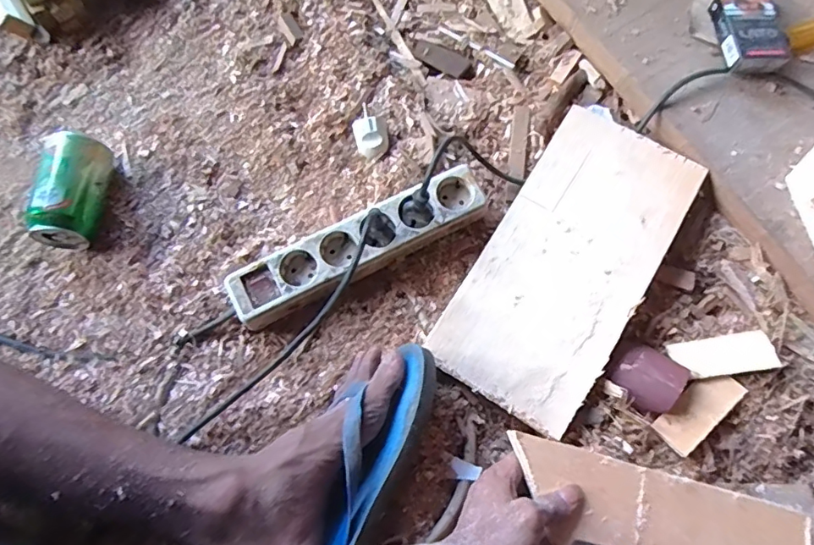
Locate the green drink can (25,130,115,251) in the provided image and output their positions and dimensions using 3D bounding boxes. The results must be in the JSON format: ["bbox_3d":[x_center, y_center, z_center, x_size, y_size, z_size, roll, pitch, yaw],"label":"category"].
[{"bbox_3d":[-0.351,-0.088,0.552,0.059,0.059,0.118,4,75,2],"label":"green drink can"}]

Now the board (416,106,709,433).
[{"bbox_3d":[0.162,-0.012,0.530,0.153,0.008,0.313,31,79,11],"label":"board"}]

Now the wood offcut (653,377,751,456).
[{"bbox_3d":[0.282,0.130,0.508,0.095,0.008,0.039,-38,64,-15],"label":"wood offcut"}]

